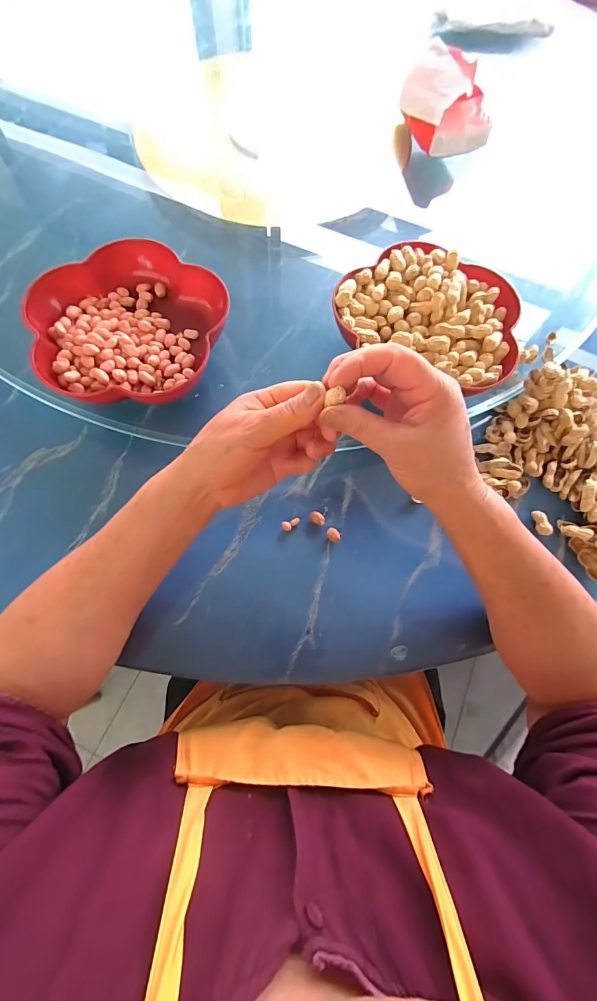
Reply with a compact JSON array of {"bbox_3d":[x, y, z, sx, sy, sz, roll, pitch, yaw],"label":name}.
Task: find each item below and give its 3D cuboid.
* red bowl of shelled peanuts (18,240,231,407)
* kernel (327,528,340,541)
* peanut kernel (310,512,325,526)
[{"bbox_3d":[-0.153,-0.165,0.357,0.175,0.045,0.152,-20,73,-10],"label":"red bowl of shelled peanuts"},{"bbox_3d":[0.033,0.033,0.358,0.014,0.008,0.011,35,72,9],"label":"kernel"},{"bbox_3d":[0.018,0.018,0.362,0.016,0.010,0.010,25,71,6],"label":"peanut kernel"}]

